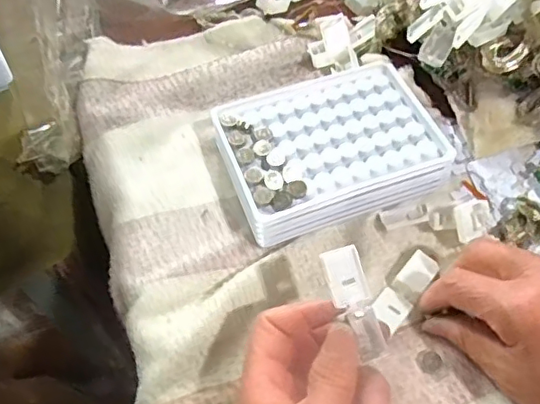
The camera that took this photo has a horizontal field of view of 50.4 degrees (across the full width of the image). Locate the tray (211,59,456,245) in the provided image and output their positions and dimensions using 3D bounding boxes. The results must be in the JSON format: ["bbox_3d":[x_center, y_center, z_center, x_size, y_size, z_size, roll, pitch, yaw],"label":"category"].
[{"bbox_3d":[0.037,-0.035,0.372,0.132,0.033,0.102,-18,61,-10],"label":"tray"}]

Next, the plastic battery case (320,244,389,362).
[{"bbox_3d":[0.042,0.049,0.277,0.020,0.013,0.055,-22,93,-13],"label":"plastic battery case"}]

